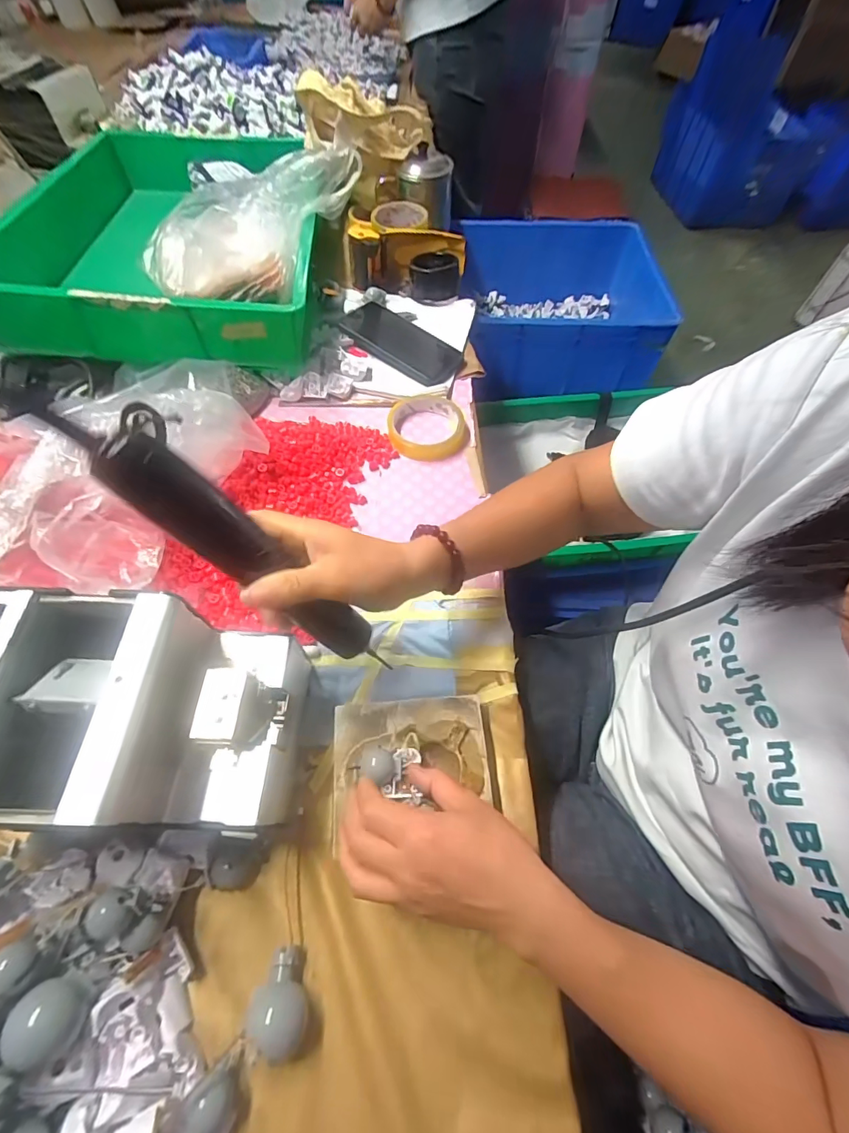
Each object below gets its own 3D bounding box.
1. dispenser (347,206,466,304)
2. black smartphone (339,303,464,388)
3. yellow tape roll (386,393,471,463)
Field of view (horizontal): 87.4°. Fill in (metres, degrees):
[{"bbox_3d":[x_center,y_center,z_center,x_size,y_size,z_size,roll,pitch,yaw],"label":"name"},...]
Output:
[{"bbox_3d":[-0.026,-0.452,0.654,0.162,0.091,0.080,8,60,3],"label":"dispenser"},{"bbox_3d":[-0.034,-0.296,0.584,0.160,0.016,0.077,38,67,19],"label":"black smartphone"},{"bbox_3d":[0.006,-0.165,0.520,0.093,0.021,0.089,1,61,-1],"label":"yellow tape roll"}]

